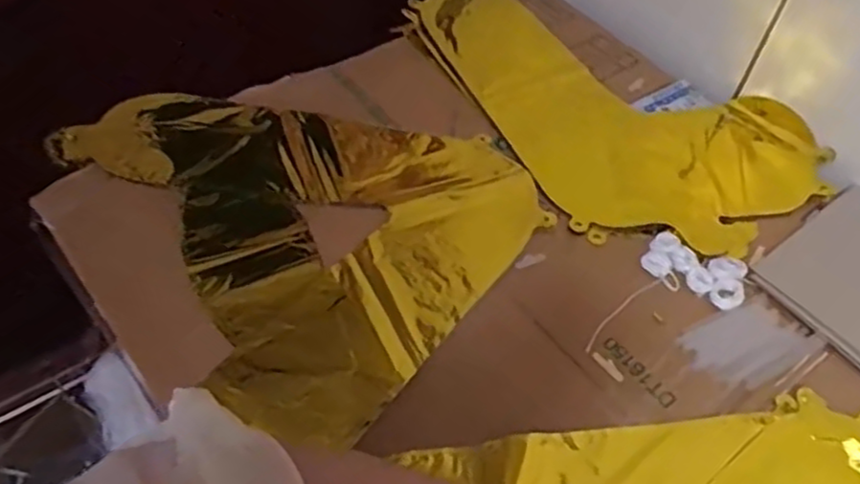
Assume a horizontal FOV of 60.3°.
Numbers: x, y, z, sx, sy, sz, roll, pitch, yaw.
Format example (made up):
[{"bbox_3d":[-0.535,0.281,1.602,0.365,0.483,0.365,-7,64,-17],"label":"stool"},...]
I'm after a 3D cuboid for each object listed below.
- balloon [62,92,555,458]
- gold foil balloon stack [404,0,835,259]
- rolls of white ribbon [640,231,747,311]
[{"bbox_3d":[-0.117,-0.036,0.601,0.355,0.017,0.290,33,56,20],"label":"balloon"},{"bbox_3d":[0.173,-0.148,0.728,0.260,0.027,0.413,-20,56,-19],"label":"gold foil balloon stack"},{"bbox_3d":[0.211,0.022,0.586,0.079,0.012,0.045,26,54,16],"label":"rolls of white ribbon"}]

